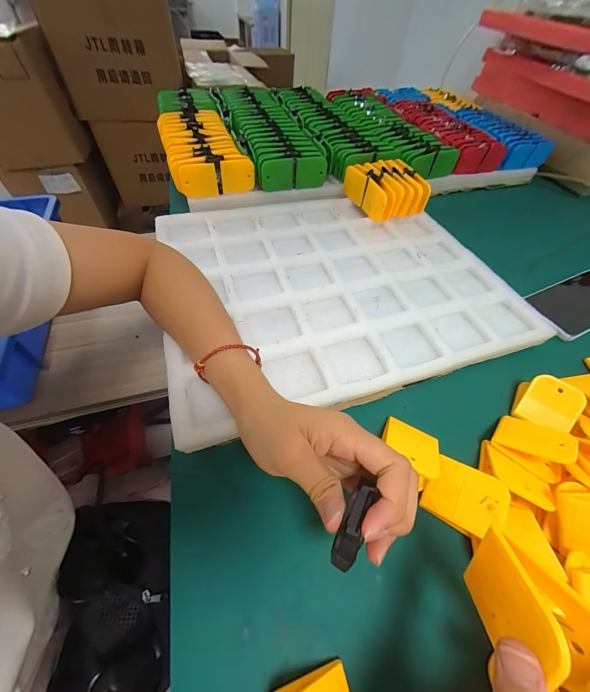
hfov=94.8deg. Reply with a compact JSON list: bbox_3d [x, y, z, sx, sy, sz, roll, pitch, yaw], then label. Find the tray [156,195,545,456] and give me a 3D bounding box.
[{"bbox_3d":[0.054,-0.100,0.356,0.422,0.023,0.346,-12,54,-12],"label":"tray"}]

